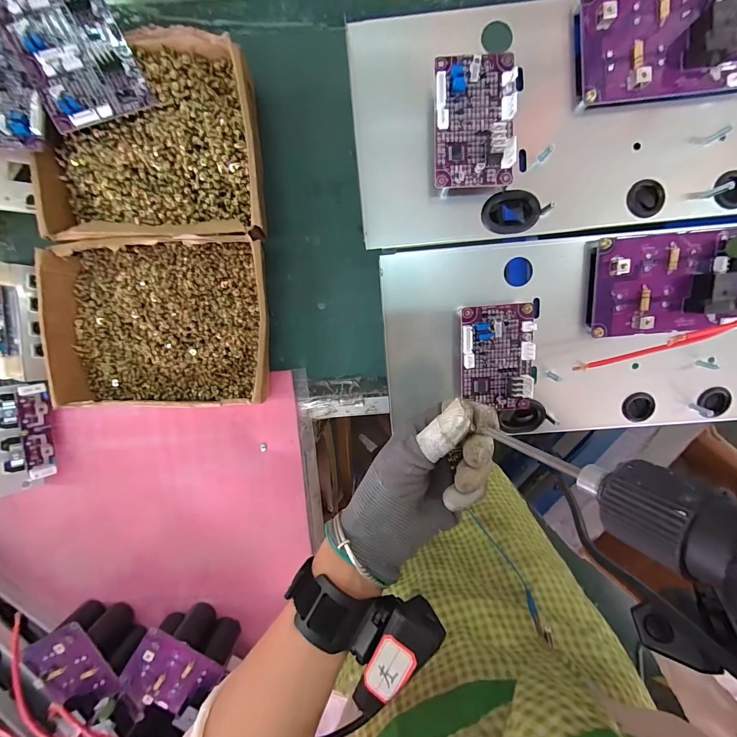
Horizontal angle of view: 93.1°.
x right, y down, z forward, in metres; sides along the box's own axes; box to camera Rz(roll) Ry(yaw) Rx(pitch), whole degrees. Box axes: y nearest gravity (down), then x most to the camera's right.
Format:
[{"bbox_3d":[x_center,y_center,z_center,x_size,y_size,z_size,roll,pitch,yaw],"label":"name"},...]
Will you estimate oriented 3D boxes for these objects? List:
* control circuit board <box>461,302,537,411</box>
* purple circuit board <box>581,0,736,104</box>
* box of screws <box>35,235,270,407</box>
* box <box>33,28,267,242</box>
[{"bbox_3d":[0.110,-0.008,0.296,0.058,0.022,0.089,-4,96,2],"label":"control circuit board"},{"bbox_3d":[0.237,-0.257,0.261,0.142,0.025,0.083,-4,96,2],"label":"purple circuit board"},{"bbox_3d":[-0.219,-0.047,0.381,0.228,0.054,0.171,-3,94,2],"label":"box of screws"},{"bbox_3d":[-0.220,-0.233,0.368,0.223,0.054,0.195,-3,94,2],"label":"box"}]

